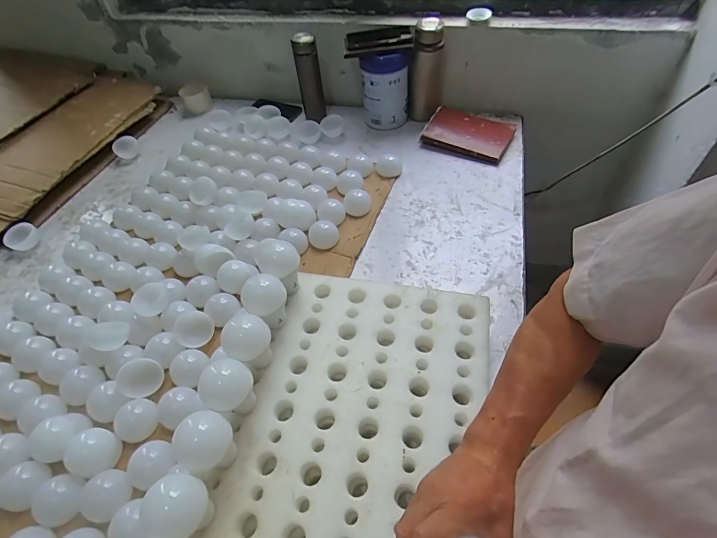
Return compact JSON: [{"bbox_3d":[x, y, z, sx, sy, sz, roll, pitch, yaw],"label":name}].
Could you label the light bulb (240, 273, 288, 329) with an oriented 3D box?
[{"bbox_3d":[-0.140,0.055,0.608,0.061,0.082,0.064,-3,51,3],"label":"light bulb"}]

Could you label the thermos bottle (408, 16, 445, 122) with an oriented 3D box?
[{"bbox_3d":[0.181,-0.524,1.026,0.083,0.219,0.083,7,53,11],"label":"thermos bottle"}]

